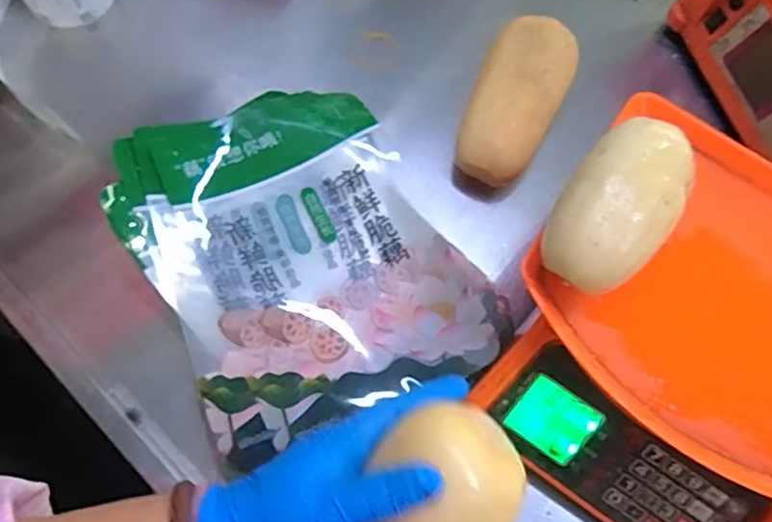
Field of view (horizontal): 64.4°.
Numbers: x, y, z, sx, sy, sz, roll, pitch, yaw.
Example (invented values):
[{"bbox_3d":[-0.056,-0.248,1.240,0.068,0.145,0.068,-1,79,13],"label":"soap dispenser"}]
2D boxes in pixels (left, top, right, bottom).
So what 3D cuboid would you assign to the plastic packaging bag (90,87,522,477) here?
[{"bbox_3d":[-0.073,-0.010,0.512,0.239,0.033,0.294,-27,75,-10],"label":"plastic packaging bag"}]

